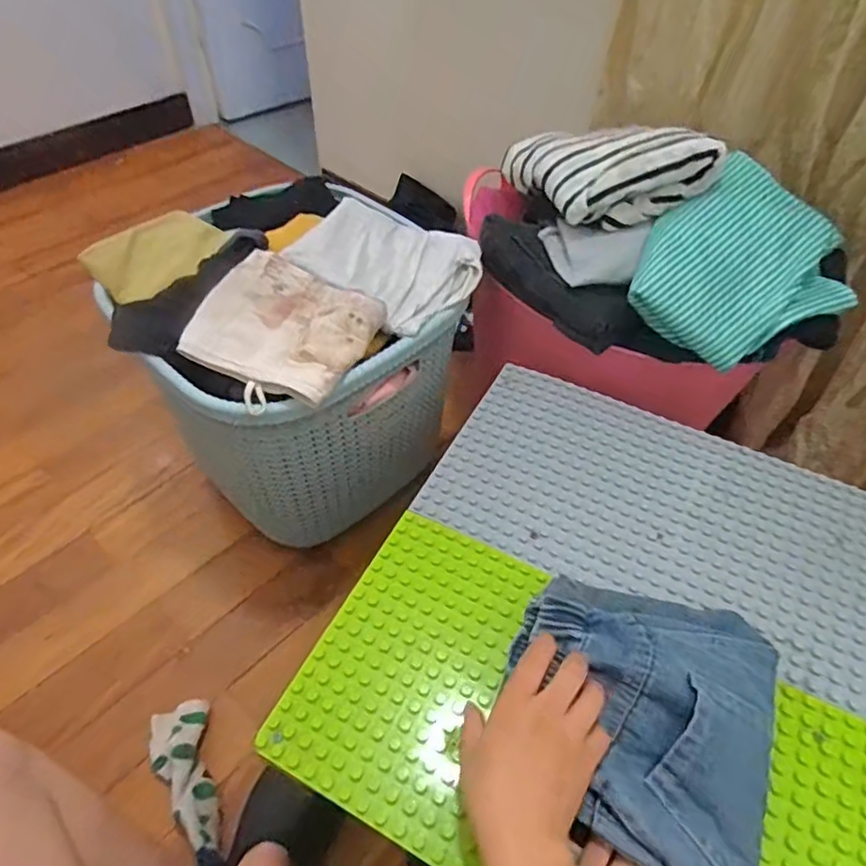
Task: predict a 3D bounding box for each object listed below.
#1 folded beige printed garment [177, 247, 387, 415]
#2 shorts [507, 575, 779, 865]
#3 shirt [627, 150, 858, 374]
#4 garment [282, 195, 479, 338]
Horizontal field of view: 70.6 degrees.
[{"bbox_3d":[-0.168,-0.114,0.670,0.174,0.057,0.177,23,53,18],"label":"folded beige printed garment"},{"bbox_3d":[0.158,0.204,0.472,0.194,0.058,0.219,22,54,16],"label":"shorts"},{"bbox_3d":[0.348,-0.184,0.679,0.215,0.111,0.194,24,55,18],"label":"shirt"},{"bbox_3d":[-0.053,-0.218,0.767,0.208,0.048,0.179,25,54,19],"label":"garment"}]

